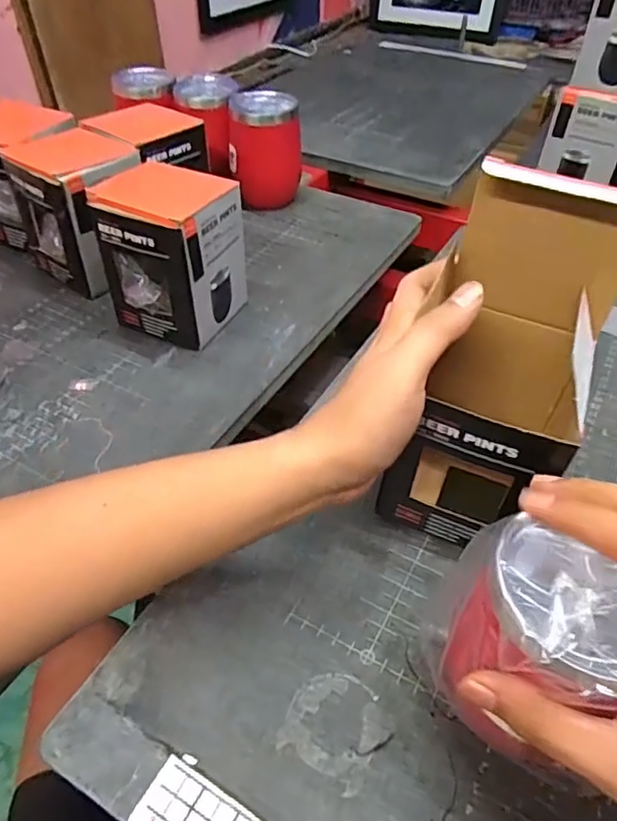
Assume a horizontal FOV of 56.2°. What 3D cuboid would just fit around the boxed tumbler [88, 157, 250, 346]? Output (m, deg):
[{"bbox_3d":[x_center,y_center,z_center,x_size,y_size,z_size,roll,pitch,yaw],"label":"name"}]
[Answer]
[{"bbox_3d":[-0.118,-0.134,0.509,0.089,0.134,0.092,17,47,17],"label":"boxed tumbler"}]

